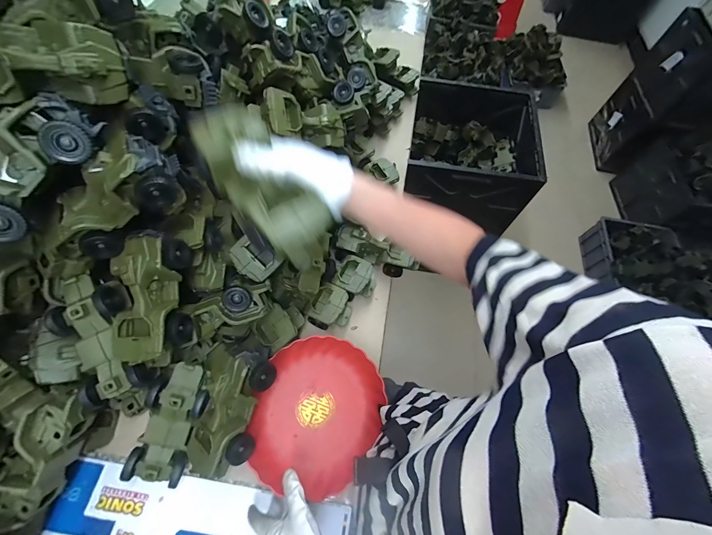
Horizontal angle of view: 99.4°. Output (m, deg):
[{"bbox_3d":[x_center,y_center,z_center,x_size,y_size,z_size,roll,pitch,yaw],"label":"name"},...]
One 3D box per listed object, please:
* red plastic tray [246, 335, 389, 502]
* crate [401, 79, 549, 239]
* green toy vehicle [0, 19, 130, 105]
[{"bbox_3d":[-0.064,0.257,0.538,0.217,0.066,0.241,6,64,-1],"label":"red plastic tray"},{"bbox_3d":[0.398,-0.410,1.092,0.400,0.268,0.443,13,64,3],"label":"crate"},{"bbox_3d":[-0.357,-0.223,0.318,0.067,0.074,0.184,39,42,15],"label":"green toy vehicle"}]

